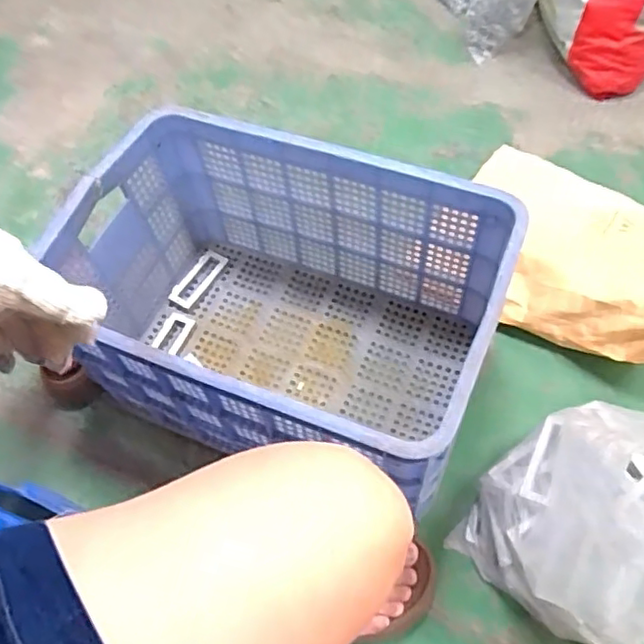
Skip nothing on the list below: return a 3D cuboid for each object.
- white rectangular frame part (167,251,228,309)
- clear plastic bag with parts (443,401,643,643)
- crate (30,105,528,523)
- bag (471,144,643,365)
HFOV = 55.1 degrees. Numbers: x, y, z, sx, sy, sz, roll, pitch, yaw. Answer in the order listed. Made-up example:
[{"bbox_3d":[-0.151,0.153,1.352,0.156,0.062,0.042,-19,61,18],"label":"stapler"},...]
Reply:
[{"bbox_3d":[-0.207,-0.073,1.035,0.044,0.009,0.117,31,63,3],"label":"white rectangular frame part"},{"bbox_3d":[0.351,0.164,0.680,0.349,0.303,0.237,-39,64,-18],"label":"clear plastic bag with parts"},{"bbox_3d":[-0.052,-0.018,0.830,0.523,0.289,0.334,18,62,14],"label":"crate"},{"bbox_3d":[0.418,-0.128,0.971,0.438,0.127,0.338,28,65,19],"label":"bag"}]

